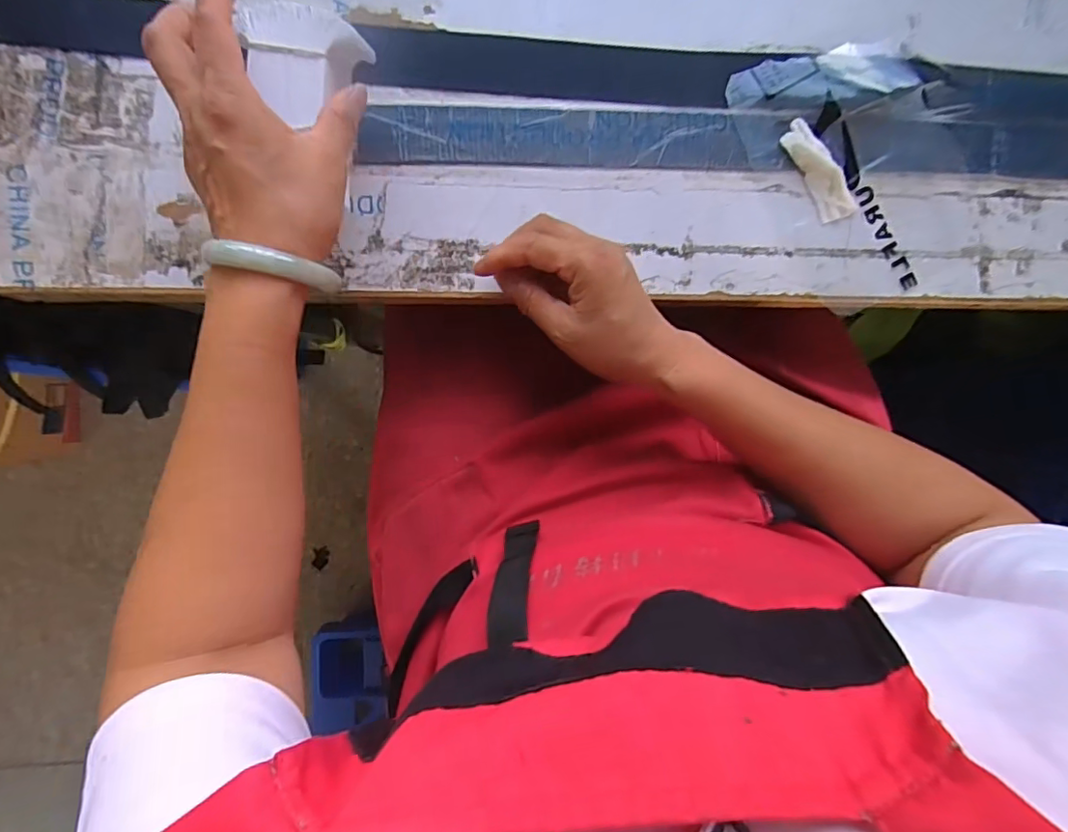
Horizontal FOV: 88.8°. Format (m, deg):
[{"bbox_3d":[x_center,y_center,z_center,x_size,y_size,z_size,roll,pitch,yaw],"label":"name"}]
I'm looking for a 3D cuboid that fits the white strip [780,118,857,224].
[{"bbox_3d":[0.204,-0.175,0.387,0.027,0.014,0.075,-32,96,0],"label":"white strip"}]

